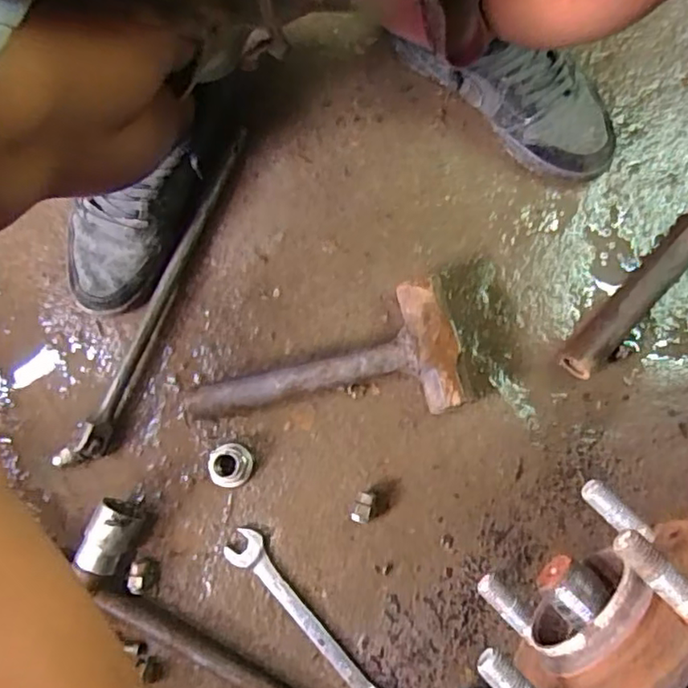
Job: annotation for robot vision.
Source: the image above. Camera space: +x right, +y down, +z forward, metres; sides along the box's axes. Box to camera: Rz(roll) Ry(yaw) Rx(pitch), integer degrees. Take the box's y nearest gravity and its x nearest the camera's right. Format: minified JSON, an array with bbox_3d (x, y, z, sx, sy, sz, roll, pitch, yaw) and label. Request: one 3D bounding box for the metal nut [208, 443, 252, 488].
[{"bbox_3d":[-0.108,0.114,0.580,0.040,0.017,0.040,0,79,1],"label":"metal nut"}]

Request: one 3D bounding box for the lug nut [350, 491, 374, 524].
[{"bbox_3d":[0.017,0.151,0.566,0.017,0.019,0.027,17,80,4],"label":"lug nut"}]

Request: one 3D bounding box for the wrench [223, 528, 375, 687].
[{"bbox_3d":[-0.034,0.253,0.553,0.033,0.008,0.202,-42,81,-7],"label":"wrench"}]

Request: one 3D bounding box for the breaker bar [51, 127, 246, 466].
[{"bbox_3d":[-0.179,-0.053,0.606,0.024,0.030,0.368,22,80,5],"label":"breaker bar"}]

